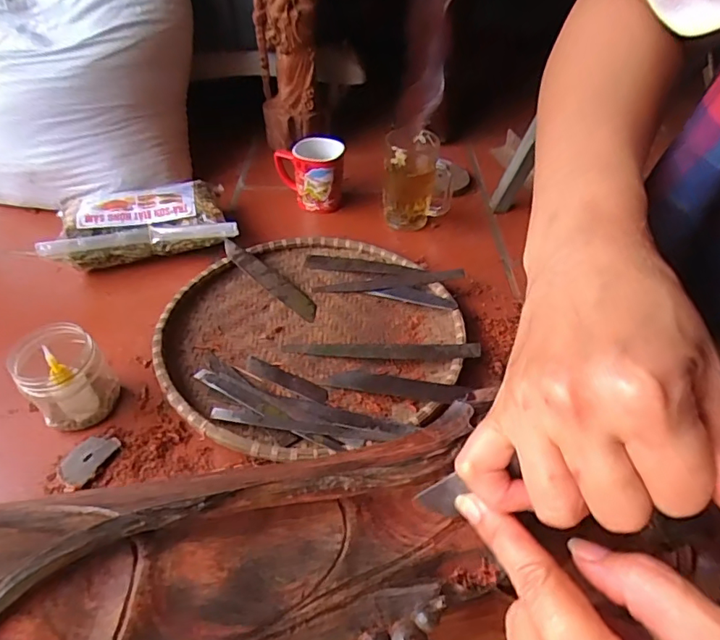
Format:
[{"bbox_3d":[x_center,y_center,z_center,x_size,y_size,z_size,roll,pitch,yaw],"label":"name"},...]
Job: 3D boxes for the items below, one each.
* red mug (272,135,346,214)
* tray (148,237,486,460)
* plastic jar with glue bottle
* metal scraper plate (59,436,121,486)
[{"bbox_3d":[-0.078,-0.228,0.804,0.108,0.094,0.079,6,45,6],"label":"red mug"},{"bbox_3d":[-0.051,0.011,0.601,0.330,0.031,0.337,-12,44,-12],"label":"tray"},{"bbox_3d":[-0.287,0.054,0.506,0.070,0.096,0.067,0,43,0],"label":"plastic jar with glue bottle"},{"bbox_3d":[-0.258,0.130,0.491,0.038,0.005,0.053,17,46,17],"label":"metal scraper plate"}]

